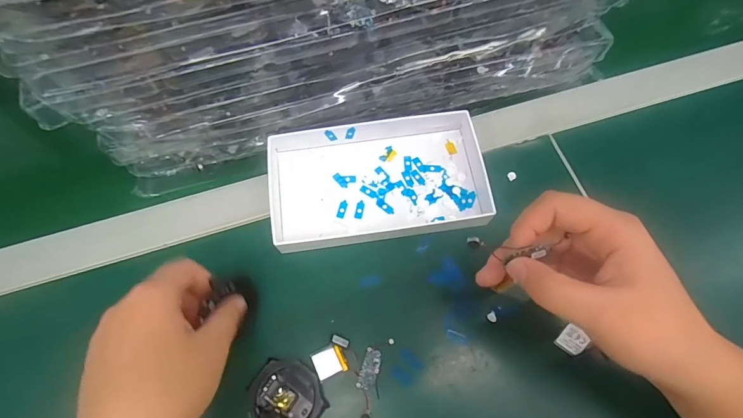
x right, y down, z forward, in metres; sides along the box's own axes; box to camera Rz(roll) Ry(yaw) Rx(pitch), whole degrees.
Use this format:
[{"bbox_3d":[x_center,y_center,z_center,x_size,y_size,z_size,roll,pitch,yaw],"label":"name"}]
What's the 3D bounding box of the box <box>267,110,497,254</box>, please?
[{"bbox_3d":[0.009,-0.025,0.327,0.180,0.030,0.099,-9,67,-2],"label":"box"}]

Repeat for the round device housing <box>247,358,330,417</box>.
[{"bbox_3d":[-0.060,0.132,0.273,0.054,0.013,0.046,34,71,15],"label":"round device housing"}]

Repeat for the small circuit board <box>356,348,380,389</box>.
[{"bbox_3d":[-0.001,0.117,0.283,0.012,0.004,0.028,17,68,9],"label":"small circuit board"}]

